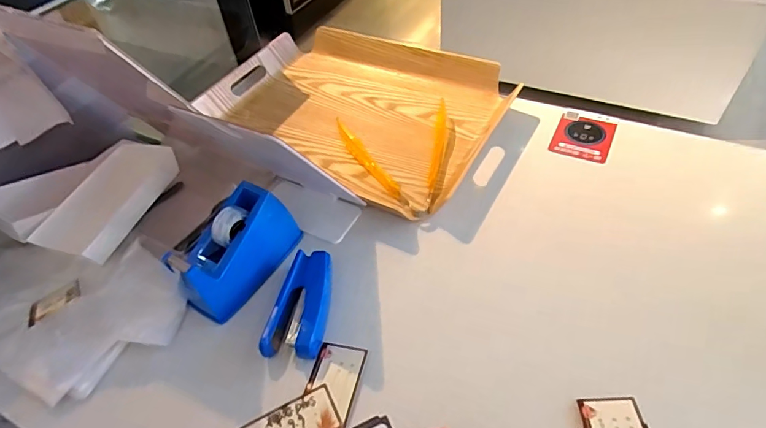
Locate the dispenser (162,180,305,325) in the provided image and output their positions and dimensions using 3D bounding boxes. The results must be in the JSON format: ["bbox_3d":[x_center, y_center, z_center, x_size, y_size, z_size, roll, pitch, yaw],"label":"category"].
[{"bbox_3d":[-0.164,0.036,0.509,0.059,0.077,0.148,22,54,23],"label":"dispenser"}]

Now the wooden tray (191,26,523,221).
[{"bbox_3d":[-0.025,-0.166,0.694,0.398,0.065,0.310,25,55,25],"label":"wooden tray"}]

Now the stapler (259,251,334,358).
[{"bbox_3d":[-0.084,0.094,0.492,0.051,0.029,0.117,3,49,8],"label":"stapler"}]

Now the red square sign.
[{"bbox_3d":[0.281,-0.111,0.651,0.076,0.004,0.098,17,54,20],"label":"red square sign"}]

